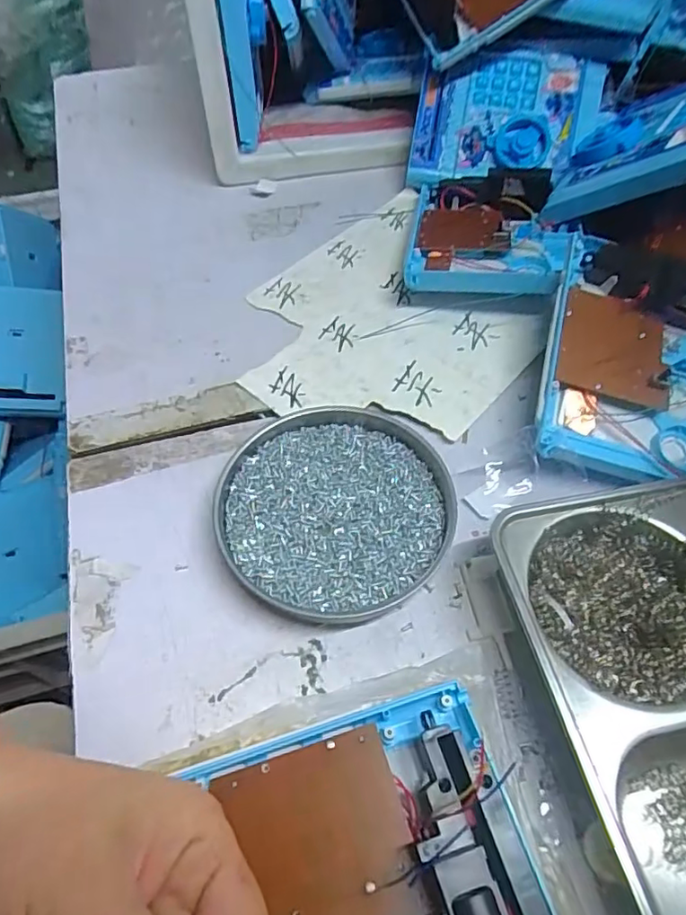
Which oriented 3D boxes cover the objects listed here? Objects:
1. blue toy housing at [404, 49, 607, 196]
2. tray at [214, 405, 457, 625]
[{"bbox_3d":[0.146,-0.307,0.521,0.158,0.024,0.125,11,89,9],"label":"blue toy housing"},{"bbox_3d":[-0.003,0.027,0.347,0.135,0.015,0.138,0,55,0],"label":"tray"}]

